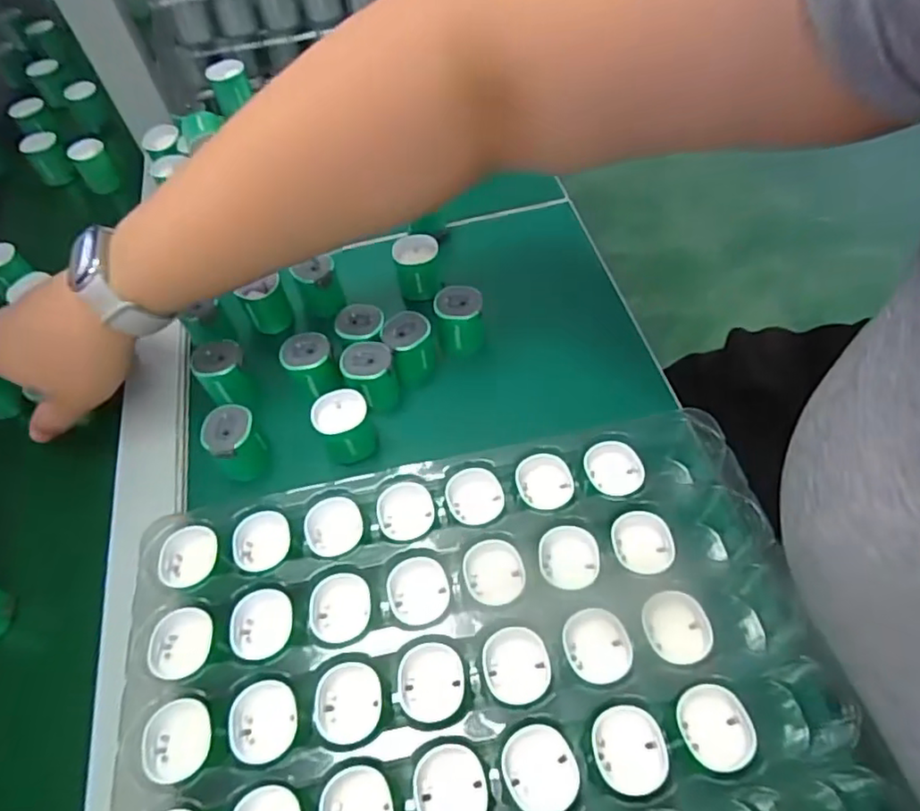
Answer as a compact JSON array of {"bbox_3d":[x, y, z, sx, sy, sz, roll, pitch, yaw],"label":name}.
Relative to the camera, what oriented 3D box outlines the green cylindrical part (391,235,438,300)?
[{"bbox_3d":[-0.029,-0.095,0.416,0.029,0.035,0.029,-1,54,2],"label":"green cylindrical part"}]

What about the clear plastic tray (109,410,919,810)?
[{"bbox_3d":[0.022,0.167,0.238,0.298,0.046,0.320,-11,54,-5],"label":"clear plastic tray"}]

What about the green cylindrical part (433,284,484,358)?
[{"bbox_3d":[0.000,-0.054,0.382,0.029,0.032,0.029,-1,54,2],"label":"green cylindrical part"}]

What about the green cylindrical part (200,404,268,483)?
[{"bbox_3d":[-0.127,0.022,0.348,0.027,0.037,0.027,-1,54,2],"label":"green cylindrical part"}]

